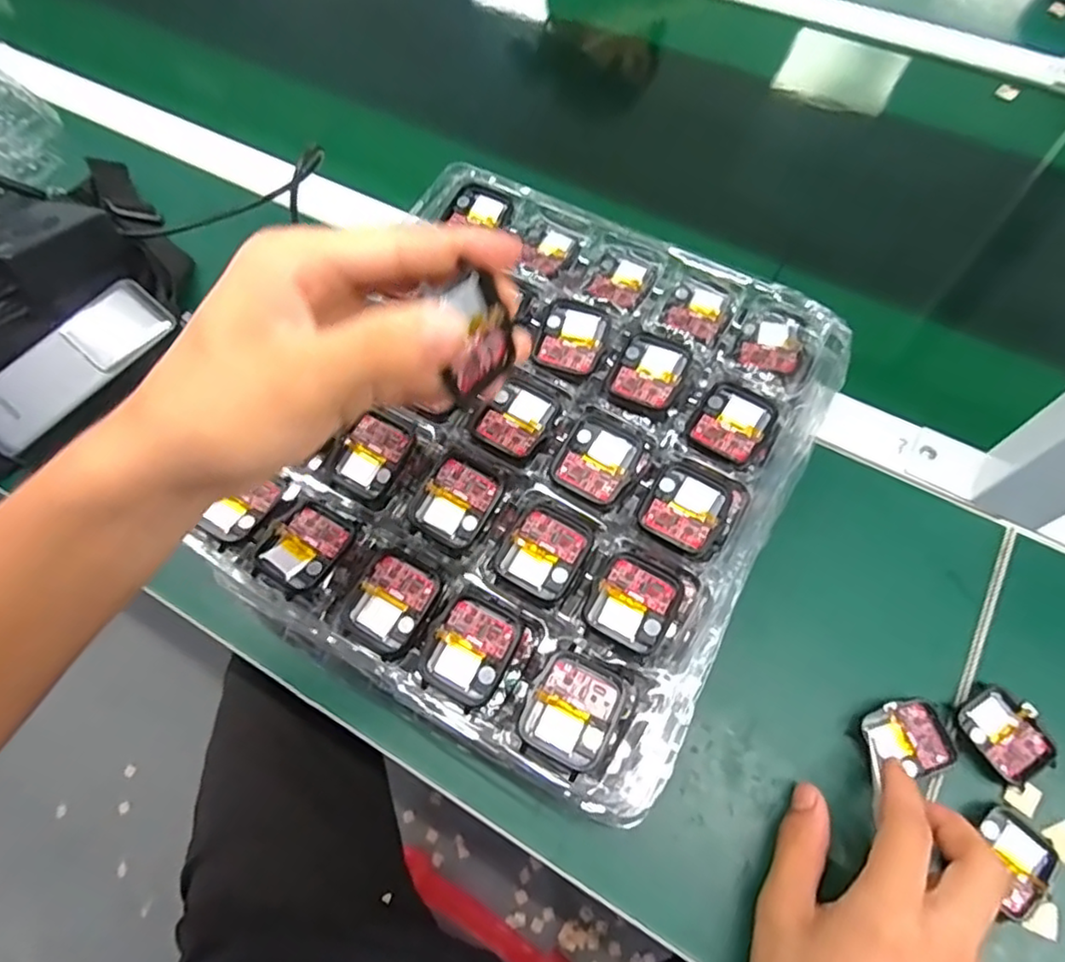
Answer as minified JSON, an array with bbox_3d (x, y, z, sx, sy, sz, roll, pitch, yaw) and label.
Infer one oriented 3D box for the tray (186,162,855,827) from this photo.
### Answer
[{"bbox_3d":[0.006,-0.021,0.340,0.246,0.035,0.291,26,68,14],"label":"tray"}]

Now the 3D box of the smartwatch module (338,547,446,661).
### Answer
[{"bbox_3d":[-0.066,0.058,0.300,0.041,0.010,0.045,28,69,14],"label":"smartwatch module"}]

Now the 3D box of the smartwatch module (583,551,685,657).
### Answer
[{"bbox_3d":[0.047,0.055,0.290,0.037,0.004,0.040,28,69,15],"label":"smartwatch module"}]

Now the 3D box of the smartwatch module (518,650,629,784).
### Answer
[{"bbox_3d":[0.018,0.098,0.270,0.038,0.006,0.044,24,68,13],"label":"smartwatch module"}]

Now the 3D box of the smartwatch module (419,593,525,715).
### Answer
[{"bbox_3d":[-0.027,0.075,0.281,0.036,0.008,0.043,27,69,14],"label":"smartwatch module"}]

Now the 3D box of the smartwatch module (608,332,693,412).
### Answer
[{"bbox_3d":[0.063,-0.059,0.339,0.035,0.009,0.038,25,68,13],"label":"smartwatch module"}]

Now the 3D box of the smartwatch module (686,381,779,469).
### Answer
[{"bbox_3d":[0.104,-0.029,0.330,0.037,0.006,0.042,30,69,15],"label":"smartwatch module"}]

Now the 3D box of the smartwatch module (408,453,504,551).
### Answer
[{"bbox_3d":[-0.037,0.010,0.312,0.037,0.010,0.041,29,69,15],"label":"smartwatch module"}]

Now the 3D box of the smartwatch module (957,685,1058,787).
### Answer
[{"bbox_3d":[0.250,0.133,0.334,0.036,0.010,0.042,-28,67,-11],"label":"smartwatch module"}]

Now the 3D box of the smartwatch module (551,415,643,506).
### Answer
[{"bbox_3d":[0.033,-0.011,0.322,0.036,0.007,0.040,28,69,15],"label":"smartwatch module"}]

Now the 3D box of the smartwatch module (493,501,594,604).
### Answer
[{"bbox_3d":[0.006,0.033,0.302,0.037,0.004,0.044,27,69,14],"label":"smartwatch module"}]

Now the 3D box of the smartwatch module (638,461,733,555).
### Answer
[{"bbox_3d":[0.076,0.012,0.313,0.036,0.005,0.041,30,69,15],"label":"smartwatch module"}]

